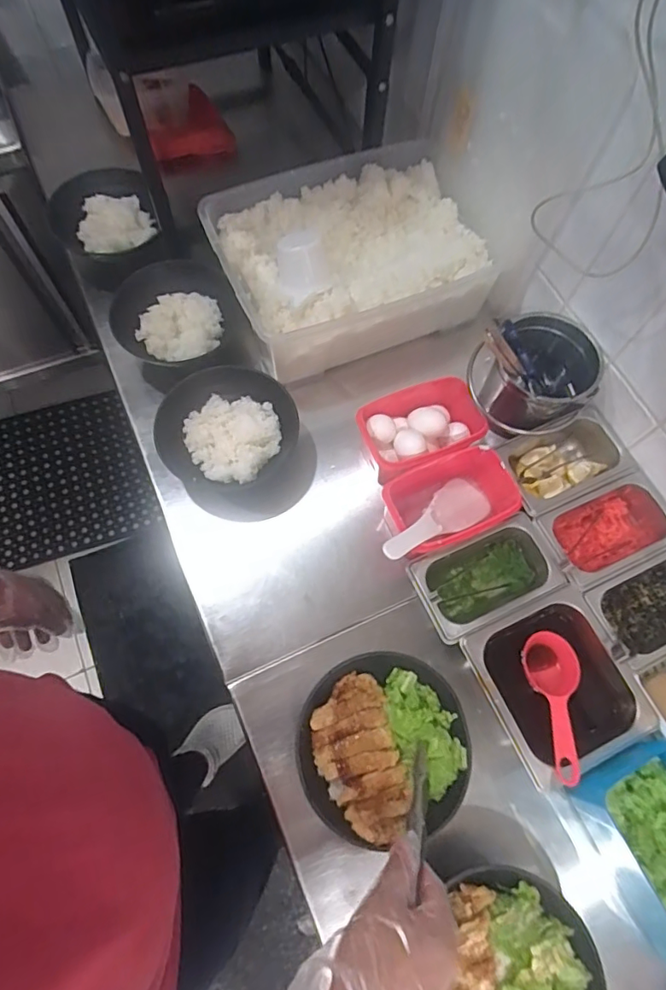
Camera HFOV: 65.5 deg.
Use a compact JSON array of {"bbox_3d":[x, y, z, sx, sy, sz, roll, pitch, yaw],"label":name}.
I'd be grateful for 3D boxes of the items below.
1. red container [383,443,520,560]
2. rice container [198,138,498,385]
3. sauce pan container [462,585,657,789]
[{"bbox_3d":[0.151,0.012,0.665,0.160,0.075,0.099,-21,71,-10],"label":"red container"},{"bbox_3d":[0.020,-0.353,0.780,0.365,0.117,0.280,-21,71,-10],"label":"rice container"},{"bbox_3d":[0.254,0.220,0.610,0.161,0.063,0.174,-23,72,-11],"label":"sauce pan container"}]

